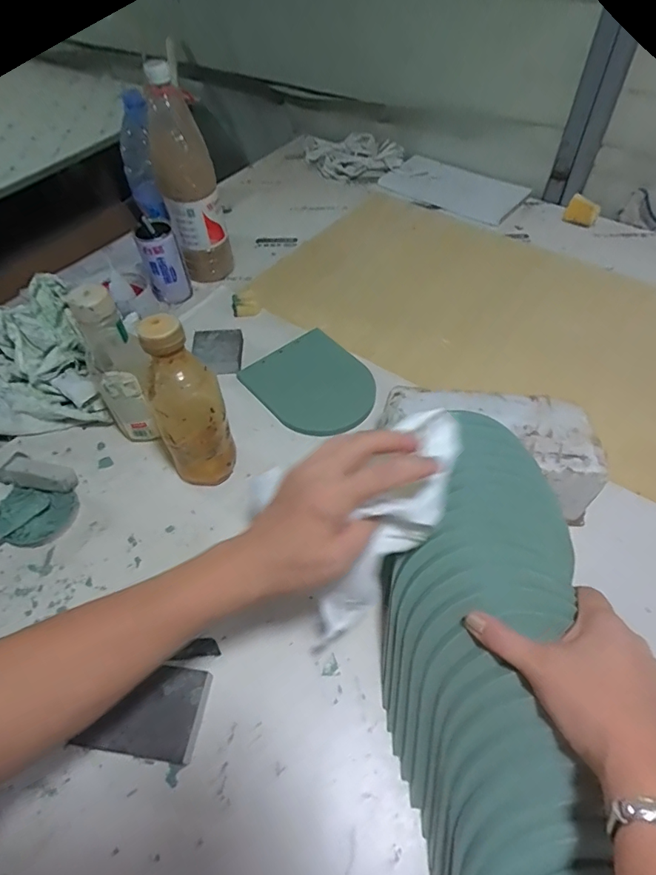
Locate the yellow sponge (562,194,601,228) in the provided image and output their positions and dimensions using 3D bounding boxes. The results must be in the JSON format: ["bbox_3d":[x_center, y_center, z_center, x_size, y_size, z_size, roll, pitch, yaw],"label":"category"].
[{"bbox_3d":[0.494,-0.439,0.918,0.058,0.048,0.024,21,56,18],"label":"yellow sponge"}]

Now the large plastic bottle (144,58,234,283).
[{"bbox_3d":[-0.219,-0.392,0.745,0.094,0.287,0.091,-16,55,-10],"label":"large plastic bottle"}]

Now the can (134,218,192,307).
[{"bbox_3d":[-0.268,-0.286,0.770,0.059,0.142,0.054,-20,55,-13],"label":"can"}]

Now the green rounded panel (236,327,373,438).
[{"bbox_3d":[-0.020,-0.075,0.654,0.138,0.018,0.168,-36,60,-22],"label":"green rounded panel"}]

